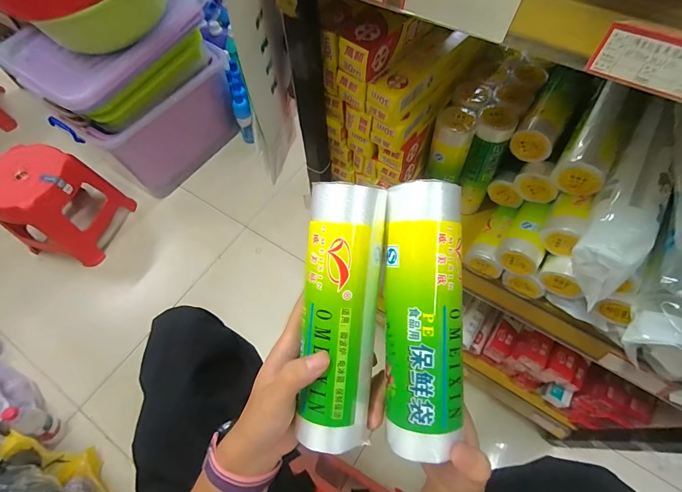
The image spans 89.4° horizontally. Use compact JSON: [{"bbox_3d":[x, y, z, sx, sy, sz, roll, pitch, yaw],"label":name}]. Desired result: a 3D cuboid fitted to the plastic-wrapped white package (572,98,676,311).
[{"bbox_3d":[0.365,-0.066,0.435,0.061,0.066,0.281,32,67,17],"label":"plastic-wrapped white package"}]

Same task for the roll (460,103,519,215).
[{"bbox_3d":[0.234,-0.137,0.576,0.058,0.178,0.070,20,64,12],"label":"roll"}]

